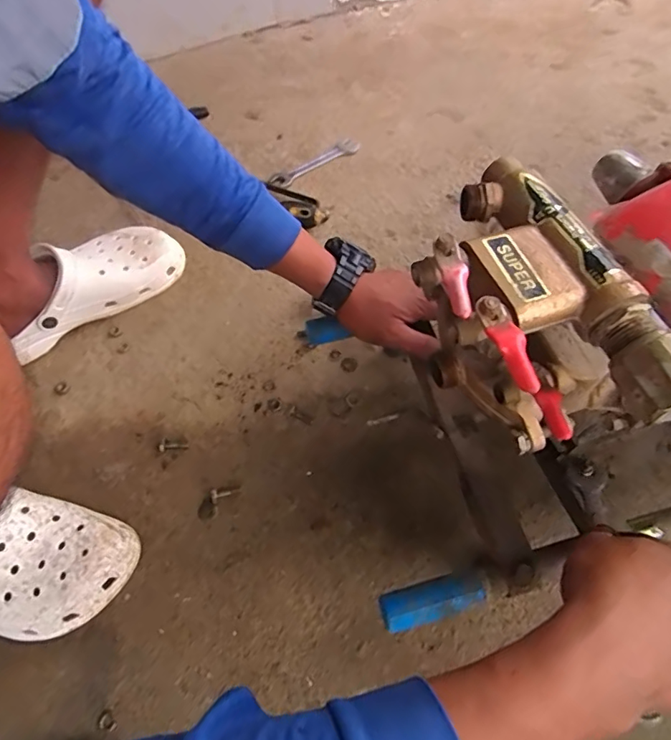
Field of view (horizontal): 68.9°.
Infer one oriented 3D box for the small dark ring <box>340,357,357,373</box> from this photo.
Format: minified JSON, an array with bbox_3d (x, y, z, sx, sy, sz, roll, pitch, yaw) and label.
[{"bbox_3d":[0.015,-0.006,0.565,0.019,0.004,0.021,-5,59,2],"label":"small dark ring"}]

